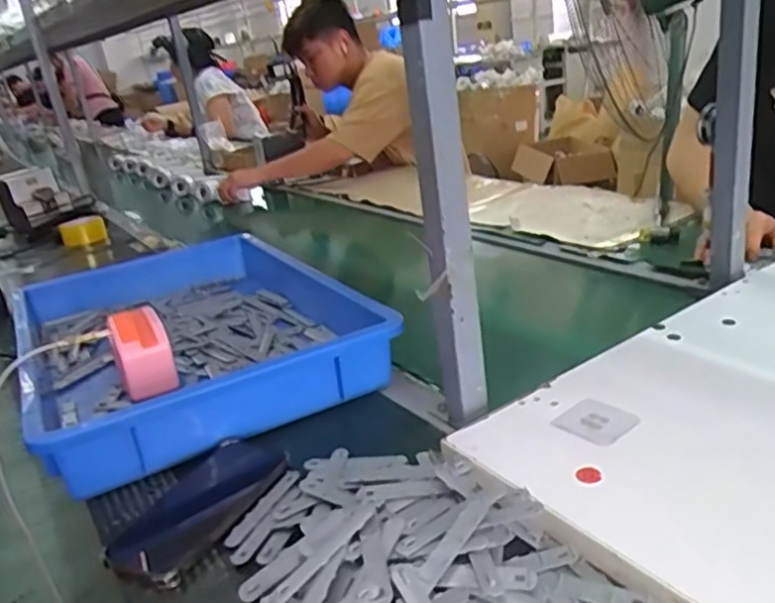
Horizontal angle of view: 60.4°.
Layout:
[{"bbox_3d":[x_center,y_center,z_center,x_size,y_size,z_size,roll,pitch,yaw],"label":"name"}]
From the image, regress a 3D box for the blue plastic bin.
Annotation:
[{"bbox_3d":[-0.272,0.027,0.902,0.390,0.078,0.621,-20,24,-25],"label":"blue plastic bin"}]

